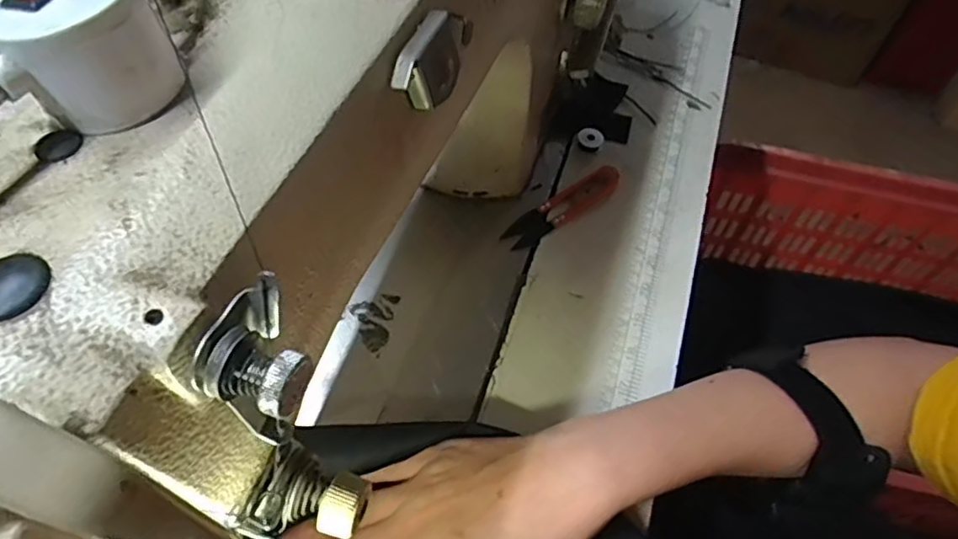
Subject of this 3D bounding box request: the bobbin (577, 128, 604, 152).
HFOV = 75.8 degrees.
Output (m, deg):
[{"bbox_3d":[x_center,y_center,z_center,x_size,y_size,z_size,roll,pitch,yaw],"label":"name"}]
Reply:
[{"bbox_3d":[0.088,-0.103,0.487,0.020,0.009,0.021,1,56,-1],"label":"bobbin"}]

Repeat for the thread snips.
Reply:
[{"bbox_3d":[0.063,-0.048,0.450,0.099,0.008,0.025,-29,62,-20],"label":"thread snips"}]

